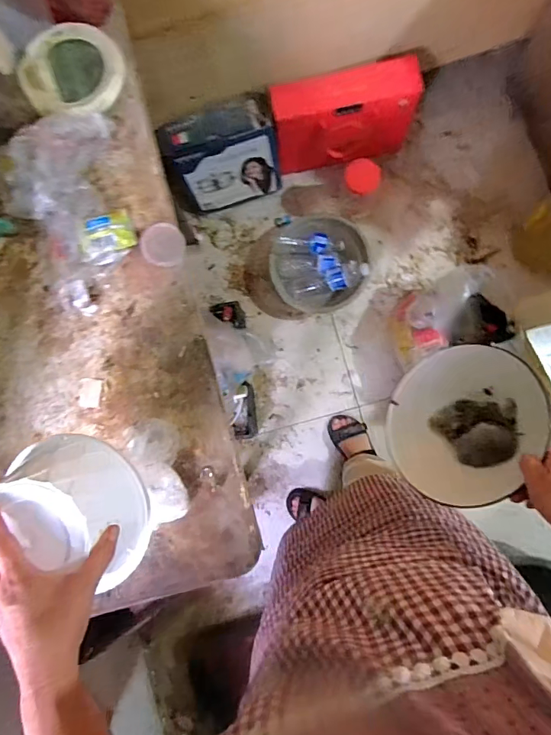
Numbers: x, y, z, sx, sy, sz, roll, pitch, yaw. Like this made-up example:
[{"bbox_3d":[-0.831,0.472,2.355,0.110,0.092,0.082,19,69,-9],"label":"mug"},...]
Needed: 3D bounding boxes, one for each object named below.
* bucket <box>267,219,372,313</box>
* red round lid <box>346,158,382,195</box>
[{"bbox_3d":[0.127,-0.311,1.283,0.283,0.119,0.267,0,85,5],"label":"bucket"},{"bbox_3d":[0.227,-0.500,1.137,0.091,0.017,0.083,10,114,22],"label":"red round lid"}]

